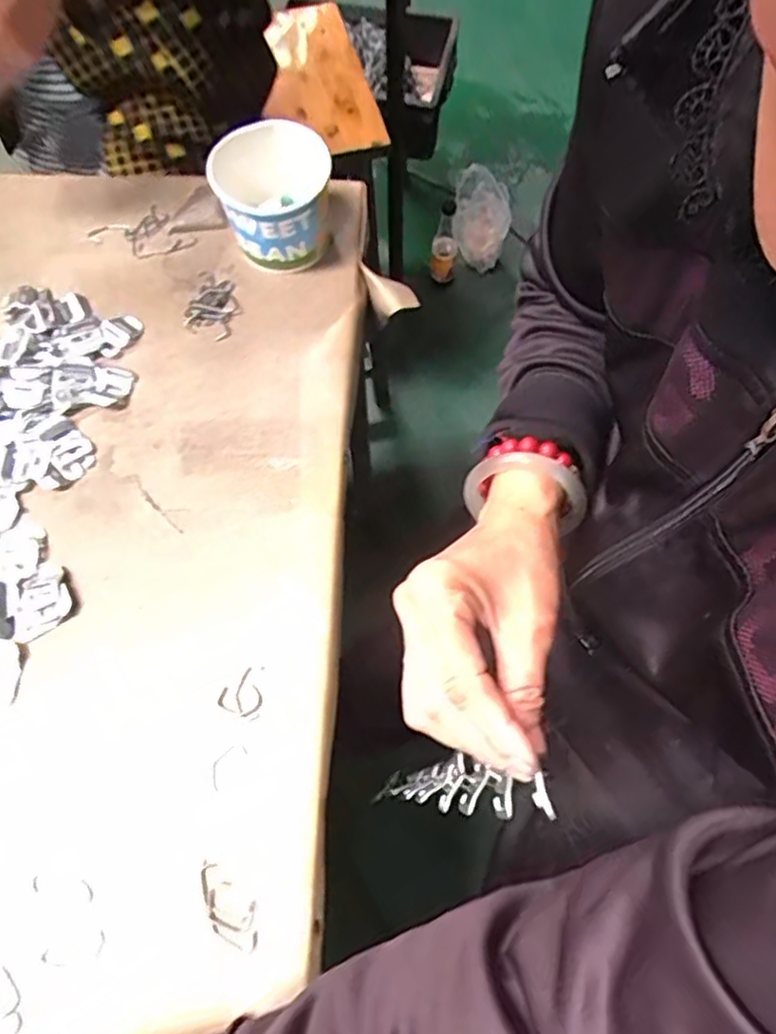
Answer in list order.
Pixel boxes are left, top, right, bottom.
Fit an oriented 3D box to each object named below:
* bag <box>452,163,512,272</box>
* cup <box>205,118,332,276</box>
[{"bbox_3d":[0.211,-0.653,1.400,0.150,0.225,0.054,-40,56,7],"label":"bag"},{"bbox_3d":[-0.092,-0.260,0.525,0.089,0.072,0.085,0,69,0],"label":"cup"}]

